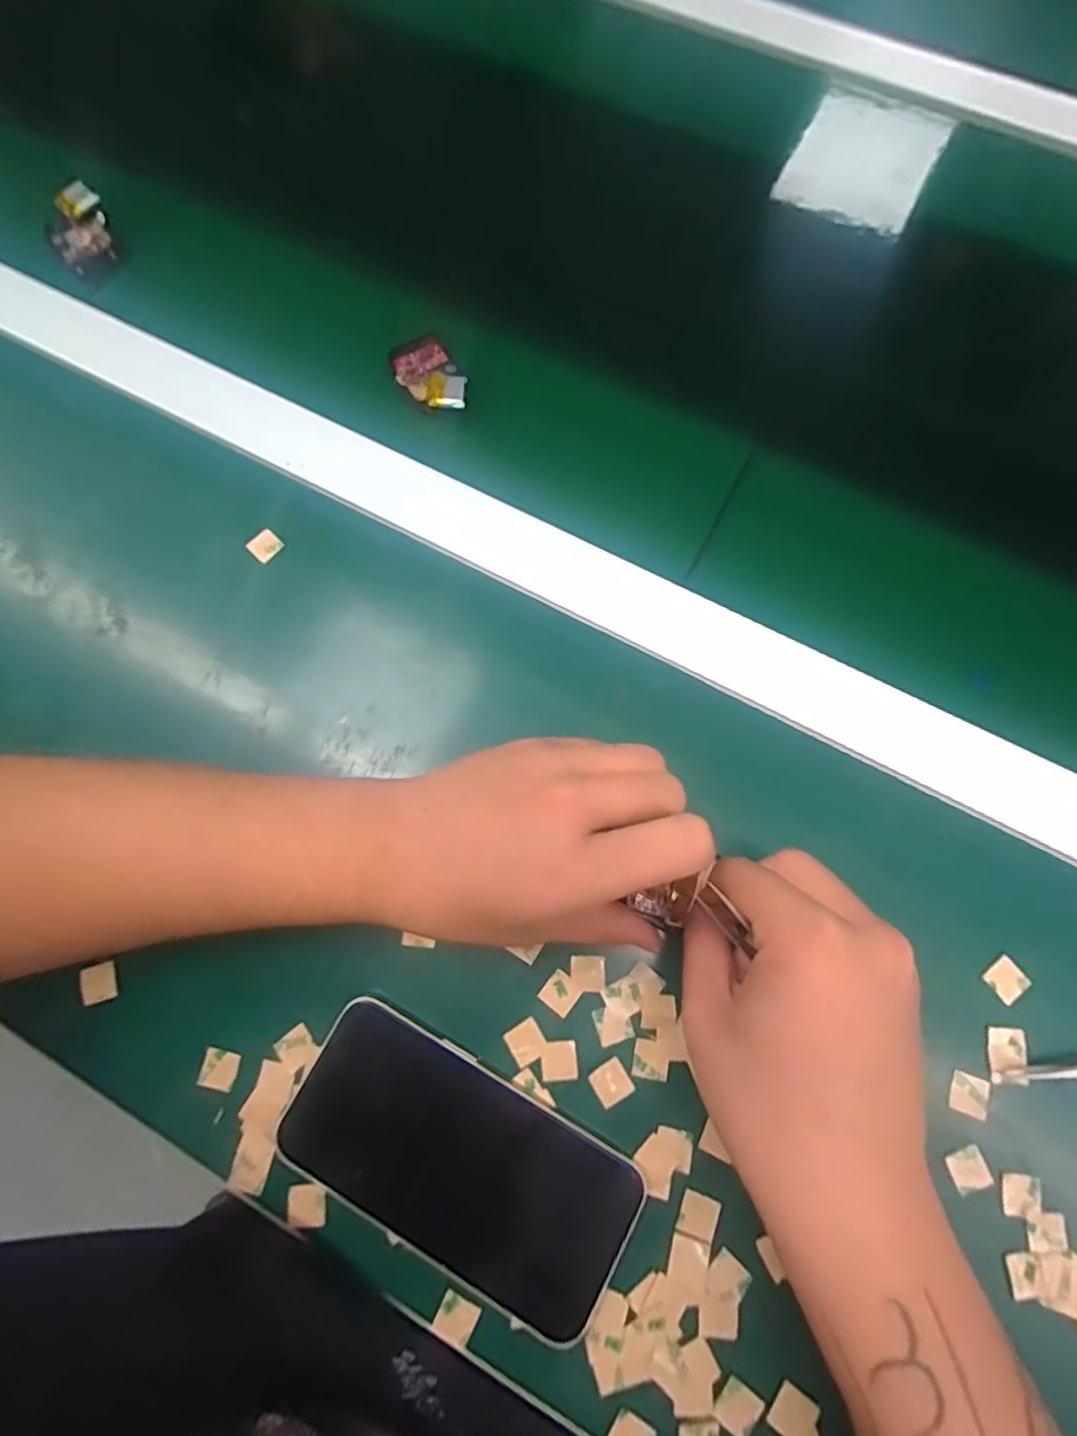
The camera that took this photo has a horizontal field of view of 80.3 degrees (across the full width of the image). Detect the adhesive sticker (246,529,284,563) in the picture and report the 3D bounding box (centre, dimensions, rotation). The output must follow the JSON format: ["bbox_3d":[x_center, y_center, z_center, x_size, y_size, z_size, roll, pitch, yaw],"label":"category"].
[{"bbox_3d":[-0.147,-0.092,0.344,0.013,0.004,0.017,47,64,-28],"label":"adhesive sticker"}]

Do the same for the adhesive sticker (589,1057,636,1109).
[{"bbox_3d":[0.032,0.157,0.275,0.016,0.004,0.016,-32,75,-7],"label":"adhesive sticker"}]

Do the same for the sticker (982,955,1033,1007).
[{"bbox_3d":[0.206,0.115,0.280,0.015,0.004,0.015,-37,68,-5],"label":"sticker"}]

